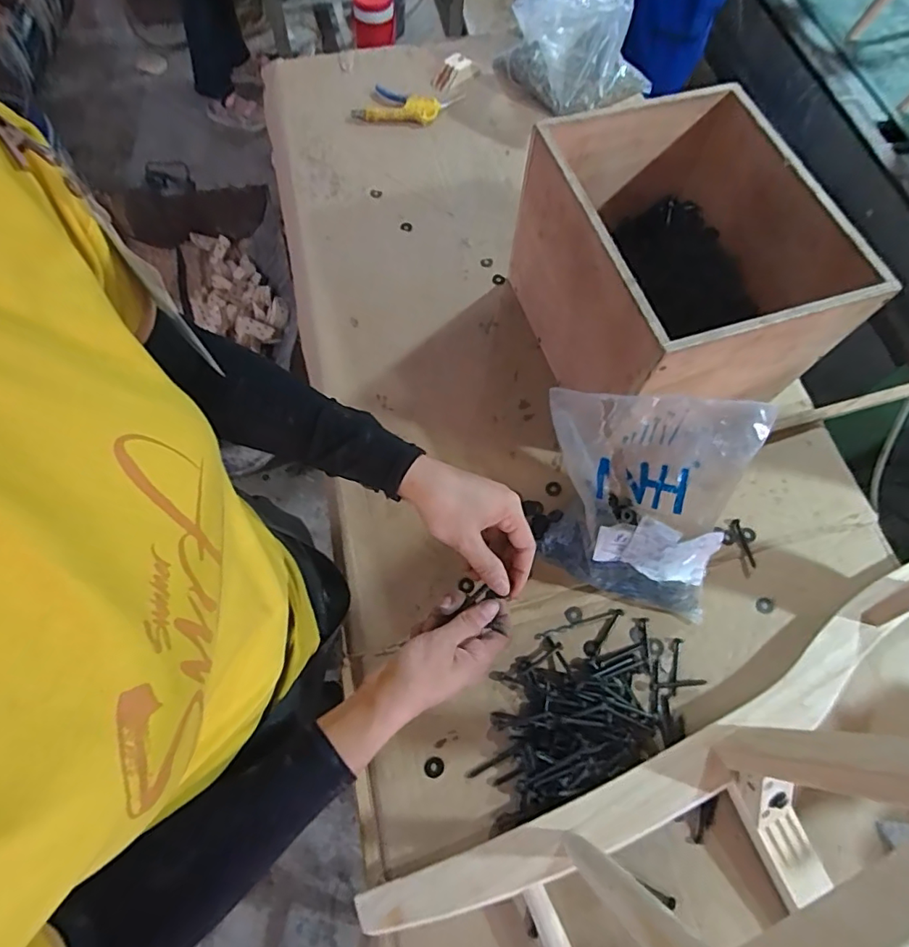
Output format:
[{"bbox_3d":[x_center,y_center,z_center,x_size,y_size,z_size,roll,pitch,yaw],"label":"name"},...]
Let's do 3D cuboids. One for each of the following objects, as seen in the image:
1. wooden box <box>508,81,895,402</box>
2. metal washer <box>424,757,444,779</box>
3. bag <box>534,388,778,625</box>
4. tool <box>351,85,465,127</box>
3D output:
[{"bbox_3d":[0.254,-0.240,0.654,0.264,0.243,0.333,-17,69,-10],"label":"wooden box"},{"bbox_3d":[-0.021,0.301,0.536,0.019,0.006,0.020,1,68,-3],"label":"metal washer"},{"bbox_3d":[0.193,0.030,0.566,0.211,0.173,0.178,12,67,3],"label":"bag"},{"bbox_3d":[-0.085,-0.659,0.937,0.176,0.020,0.104,13,68,3],"label":"tool"}]

